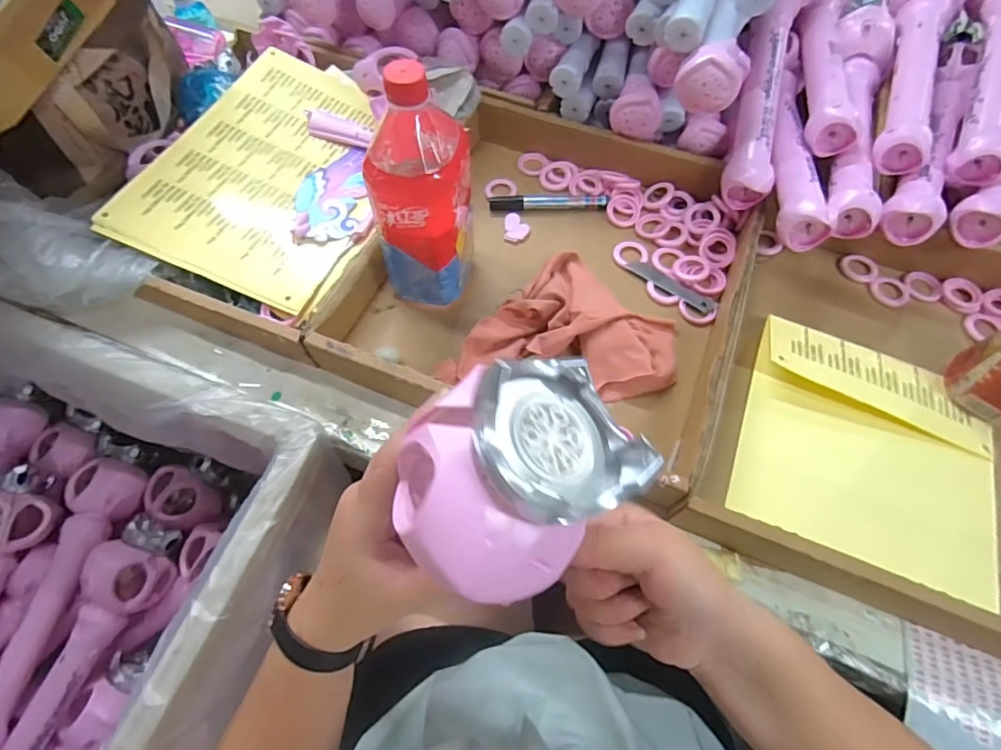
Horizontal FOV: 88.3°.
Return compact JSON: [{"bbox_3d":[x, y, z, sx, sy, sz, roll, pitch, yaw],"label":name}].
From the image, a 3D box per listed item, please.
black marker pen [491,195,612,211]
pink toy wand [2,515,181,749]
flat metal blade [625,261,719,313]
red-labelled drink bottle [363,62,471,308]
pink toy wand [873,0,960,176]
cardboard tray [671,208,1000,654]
[{"bbox_3d":[0.055,-0.196,0.586,0.132,0.011,0.020,3,65,3],"label":"black marker pen"},{"bbox_3d":[-0.495,0.340,0.578,0.081,0.067,0.356,20,65,10],"label":"pink toy wand"},{"bbox_3d":[0.177,-0.094,0.536,0.098,0.004,0.020,32,69,15],"label":"flat metal blade"},{"bbox_3d":[-0.069,-0.145,0.449,0.082,0.220,0.083,6,63,4],"label":"red-labelled drink bottle"},{"bbox_3d":[0.449,-0.346,0.548,0.076,0.061,0.312,20,65,10],"label":"pink toy wand"},{"bbox_3d":[0.371,0.021,0.453,0.348,0.055,0.370,20,67,11],"label":"cardboard tray"}]

